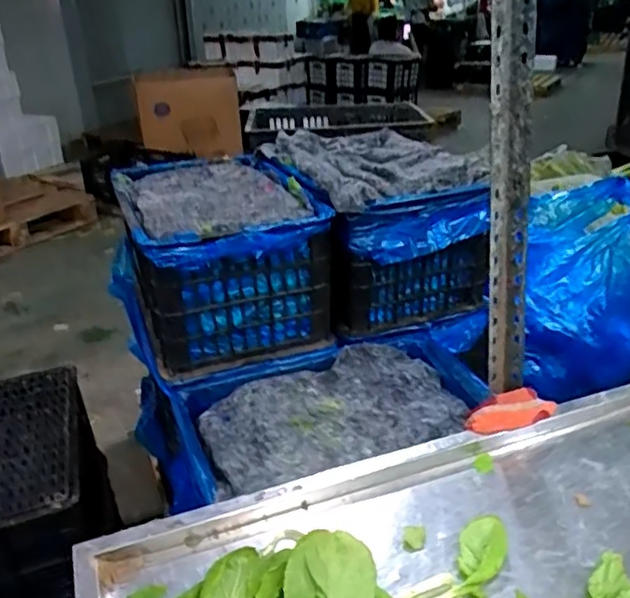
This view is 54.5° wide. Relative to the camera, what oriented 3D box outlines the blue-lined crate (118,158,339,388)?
[{"bbox_3d":[-0.191,-0.099,1.228,0.347,0.238,0.466,-13,30,-21],"label":"blue-lined crate"}]

